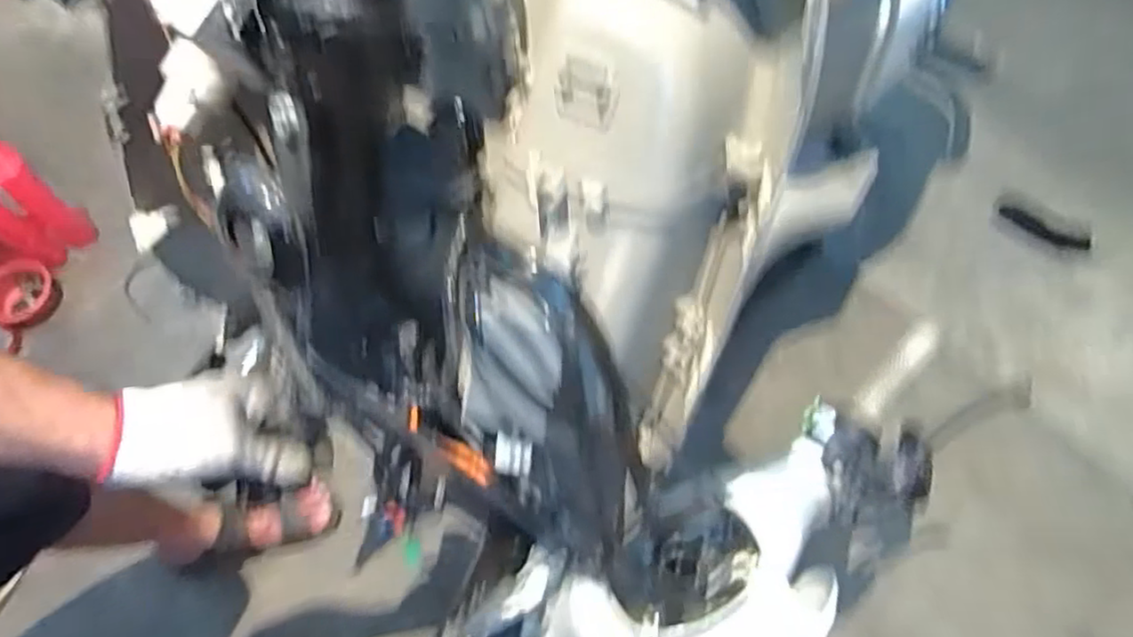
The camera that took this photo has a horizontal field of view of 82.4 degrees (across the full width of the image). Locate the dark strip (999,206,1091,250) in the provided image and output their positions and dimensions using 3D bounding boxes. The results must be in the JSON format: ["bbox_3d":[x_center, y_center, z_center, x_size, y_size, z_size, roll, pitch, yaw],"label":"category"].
[{"bbox_3d":[1.047,-0.193,1.421,0.190,0.008,0.053,29,68,13],"label":"dark strip"}]

